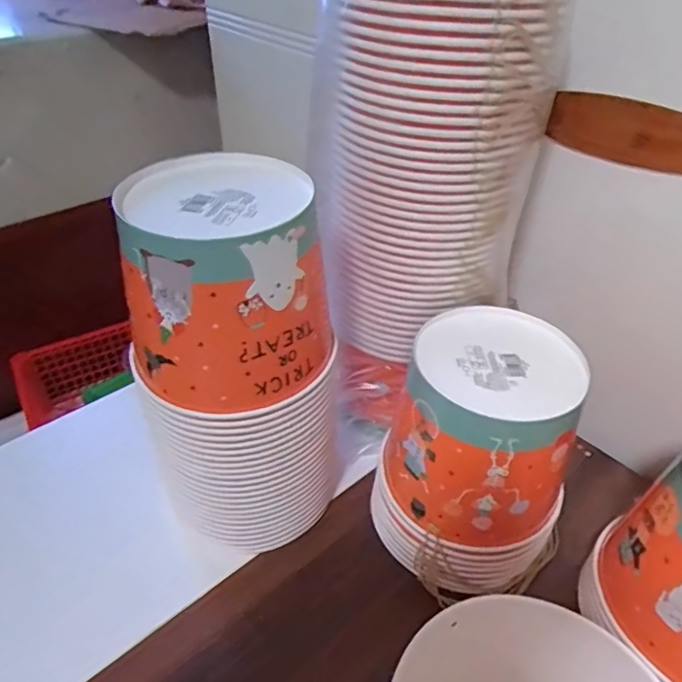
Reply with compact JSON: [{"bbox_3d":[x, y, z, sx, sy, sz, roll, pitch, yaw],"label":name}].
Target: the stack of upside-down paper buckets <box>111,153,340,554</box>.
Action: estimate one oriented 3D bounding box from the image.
[{"bbox_3d":[-0.086,0.022,0.451,0.141,0.299,0.132,-16,42,-19],"label":"stack of upside-down paper buckets"}]

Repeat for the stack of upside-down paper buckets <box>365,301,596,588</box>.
[{"bbox_3d":[0.105,0.097,0.458,0.156,0.182,0.126,20,43,22],"label":"stack of upside-down paper buckets"}]

